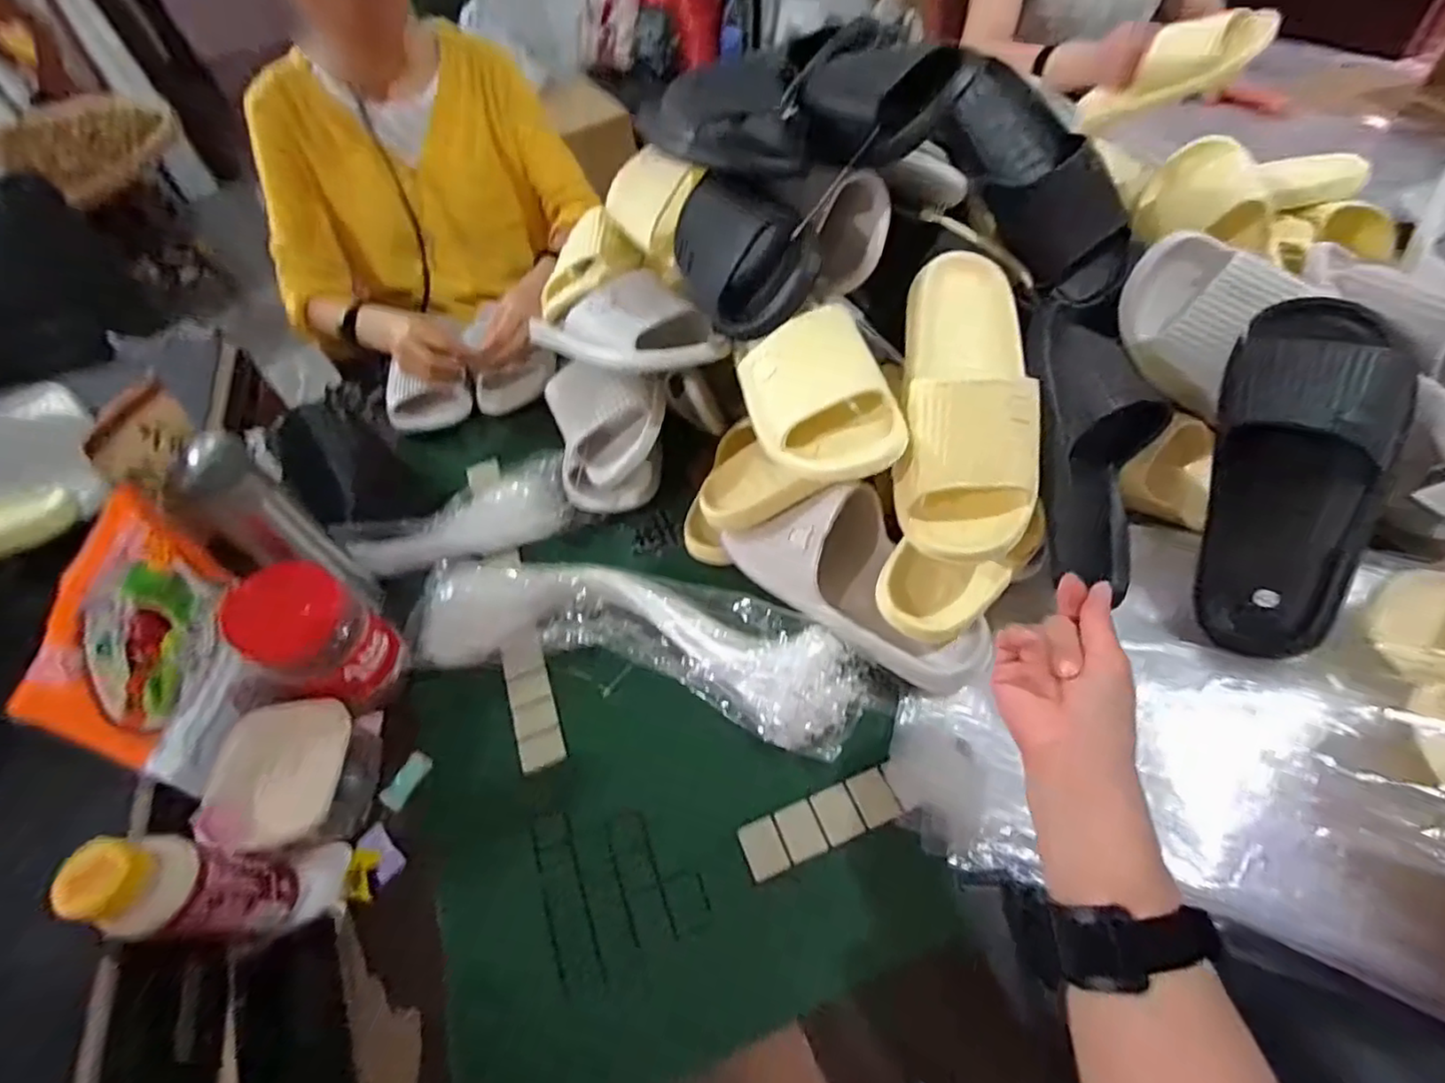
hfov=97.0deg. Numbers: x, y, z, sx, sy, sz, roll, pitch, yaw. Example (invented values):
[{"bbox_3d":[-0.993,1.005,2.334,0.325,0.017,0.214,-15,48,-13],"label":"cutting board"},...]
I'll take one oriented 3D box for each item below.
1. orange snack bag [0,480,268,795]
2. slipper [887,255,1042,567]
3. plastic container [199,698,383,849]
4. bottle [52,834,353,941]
[{"bbox_3d":[-0.421,0.074,0.483,0.020,0.162,0.176,-7,54,0],"label":"orange snack bag"},{"bbox_3d":[0.192,-0.117,0.492,0.104,0.066,0.251,4,73,8],"label":"slipper"},{"bbox_3d":[-0.353,0.201,0.532,0.108,0.072,0.113,0,54,5],"label":"plastic container"},{"bbox_3d":[-0.333,0.230,0.434,0.063,0.180,0.052,-24,56,-12],"label":"bottle"}]

